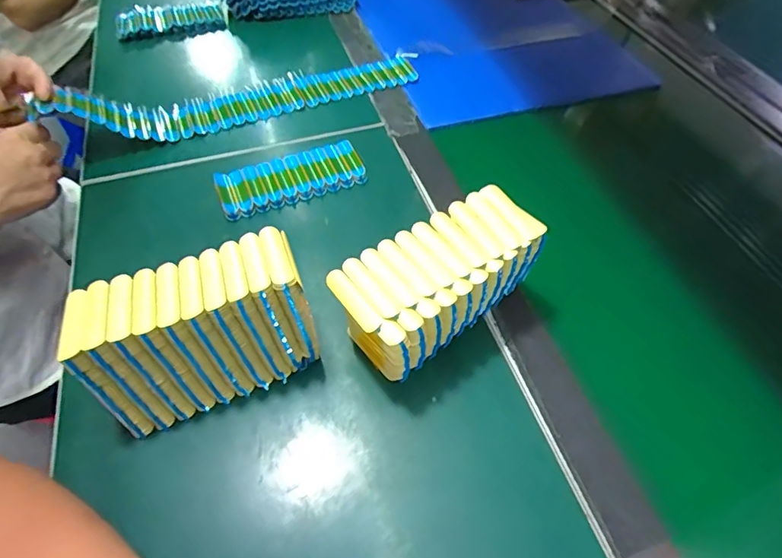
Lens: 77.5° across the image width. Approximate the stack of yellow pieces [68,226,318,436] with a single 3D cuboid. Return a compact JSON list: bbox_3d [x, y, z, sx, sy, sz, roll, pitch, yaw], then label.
[{"bbox_3d":[-0.141,0.040,0.366,0.158,0.107,0.086,-16,54,-13],"label":"stack of yellow pieces"}]

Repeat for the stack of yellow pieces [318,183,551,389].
[{"bbox_3d":[0.036,0.005,0.389,0.153,0.093,0.084,-30,59,-22],"label":"stack of yellow pieces"}]

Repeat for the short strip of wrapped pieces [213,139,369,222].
[{"bbox_3d":[-0.108,-0.110,0.527,0.152,0.023,0.067,-18,54,-14],"label":"short strip of wrapped pieces"}]

